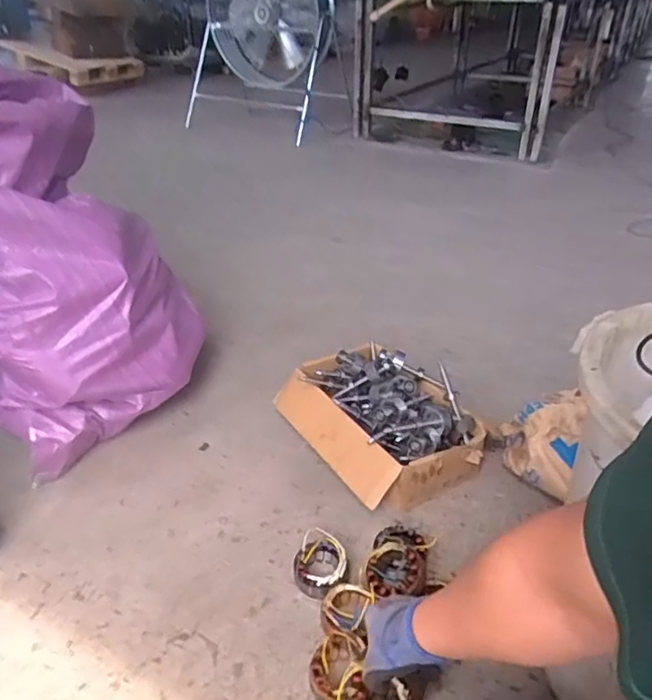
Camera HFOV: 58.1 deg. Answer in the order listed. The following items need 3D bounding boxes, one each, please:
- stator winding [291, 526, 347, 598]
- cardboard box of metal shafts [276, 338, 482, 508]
[{"bbox_3d":[-0.010,0.343,0.941,0.088,0.050,0.097,15,34,20],"label":"stator winding"},{"bbox_3d":[0.110,0.121,1.163,0.283,0.128,0.390,-21,39,-32],"label":"cardboard box of metal shafts"}]

